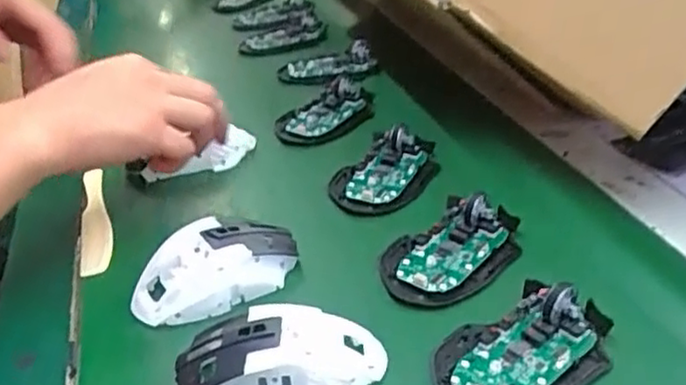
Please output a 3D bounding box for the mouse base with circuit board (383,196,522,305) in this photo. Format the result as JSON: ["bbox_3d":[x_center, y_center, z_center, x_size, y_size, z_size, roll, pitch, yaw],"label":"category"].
[{"bbox_3d":[0.073,0.035,0.471,0.077,0.026,0.104,17,38,32],"label":"mouse base with circuit board"}]

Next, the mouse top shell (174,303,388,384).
[{"bbox_3d":[-0.036,0.093,0.387,0.113,0.036,0.055,-6,32,1],"label":"mouse top shell"}]

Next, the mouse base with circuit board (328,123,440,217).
[{"bbox_3d":[0.034,-0.021,0.569,0.070,0.029,0.105,16,38,32],"label":"mouse base with circuit board"}]

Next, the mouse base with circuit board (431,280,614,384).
[{"bbox_3d":[0.101,0.085,0.384,0.109,0.024,0.070,-23,35,-25],"label":"mouse base with circuit board"}]

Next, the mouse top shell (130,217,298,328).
[{"bbox_3d":[-0.085,0.051,0.466,0.116,0.039,0.063,-27,37,-30],"label":"mouse top shell"}]

